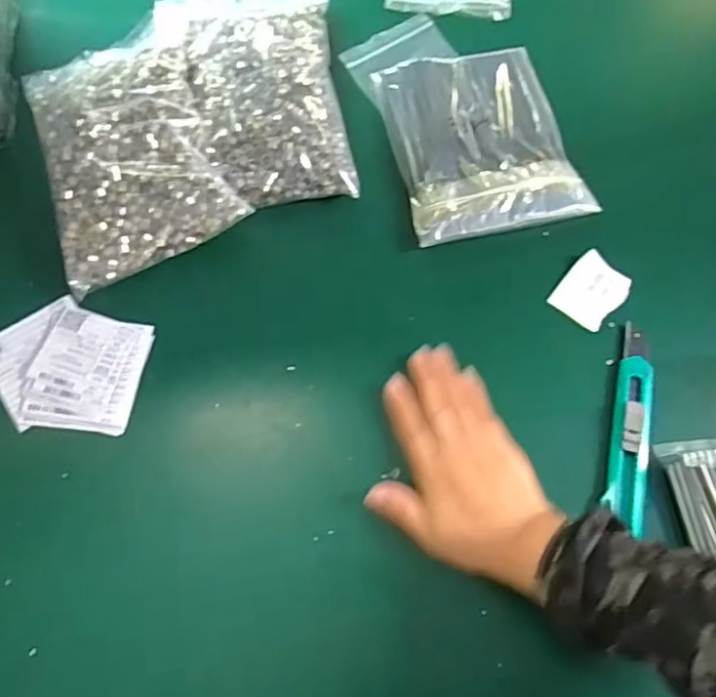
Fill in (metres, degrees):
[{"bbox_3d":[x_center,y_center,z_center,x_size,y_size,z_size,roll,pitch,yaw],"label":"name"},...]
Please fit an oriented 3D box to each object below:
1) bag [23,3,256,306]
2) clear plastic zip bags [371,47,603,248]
[{"bbox_3d":[-0.192,-0.169,0.488,0.137,0.056,0.220,-21,71,-9],"label":"bag"},{"bbox_3d":[0.106,-0.184,0.517,0.152,0.027,0.184,-14,70,-7],"label":"clear plastic zip bags"}]

